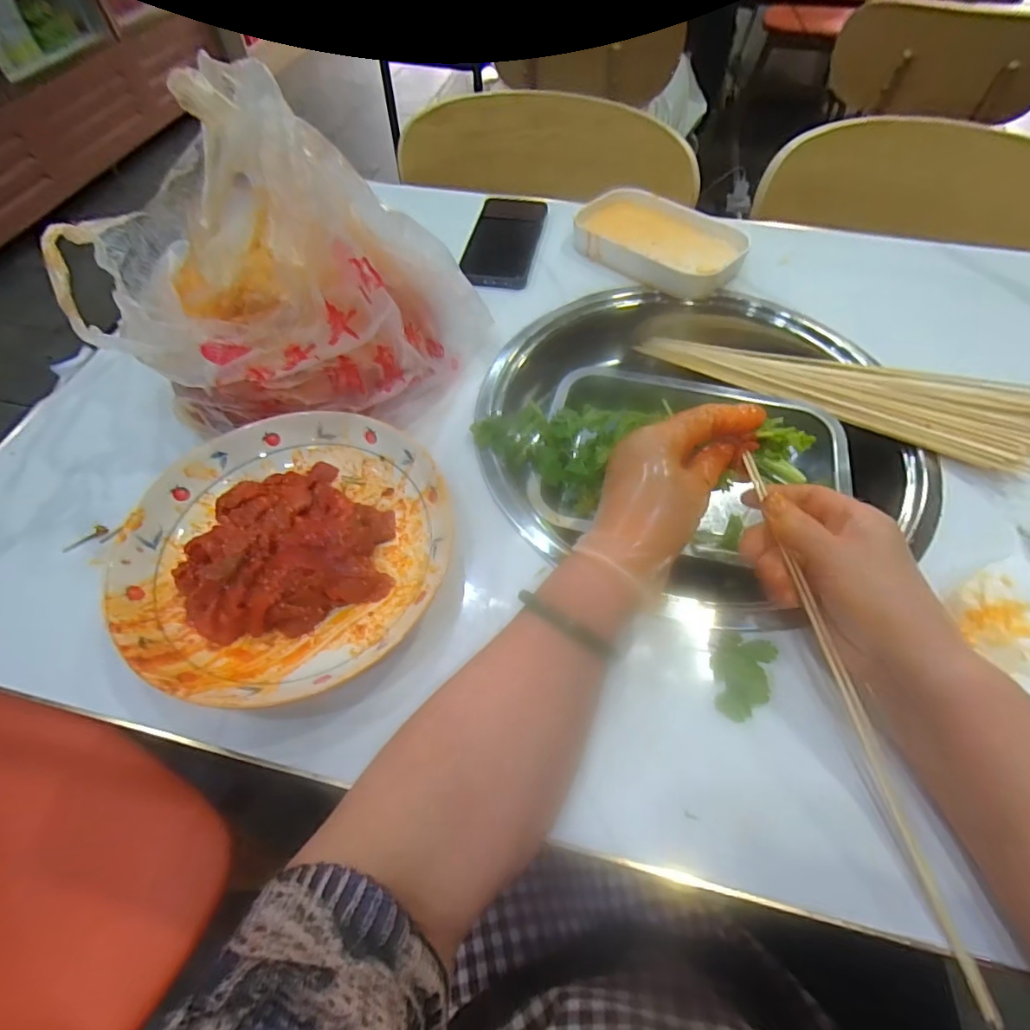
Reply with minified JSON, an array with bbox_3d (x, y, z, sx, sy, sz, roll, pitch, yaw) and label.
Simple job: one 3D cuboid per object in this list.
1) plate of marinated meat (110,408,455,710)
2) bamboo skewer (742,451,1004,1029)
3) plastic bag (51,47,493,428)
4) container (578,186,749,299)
[{"bbox_3d":[-0.160,0.018,0.381,0.220,0.047,0.225,0,57,0],"label":"plate of marinated meat"},{"bbox_3d":[0.198,0.107,0.311,0.007,0.009,0.315,-13,70,-4],"label":"bamboo skewer"},{"bbox_3d":[-0.182,-0.206,0.426,0.305,0.227,0.236,-4,59,-1],"label":"plastic bag"},{"bbox_3d":[0.164,-0.313,0.603,0.186,0.035,0.115,31,63,19],"label":"container"}]

